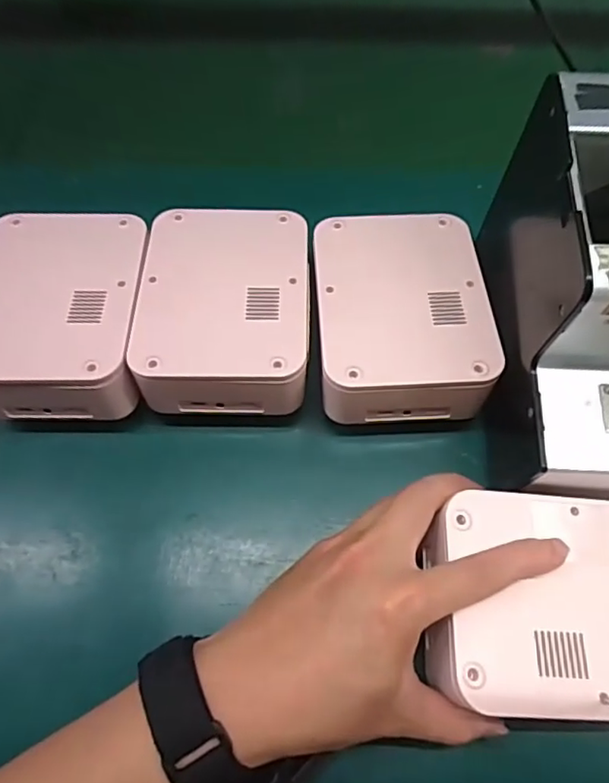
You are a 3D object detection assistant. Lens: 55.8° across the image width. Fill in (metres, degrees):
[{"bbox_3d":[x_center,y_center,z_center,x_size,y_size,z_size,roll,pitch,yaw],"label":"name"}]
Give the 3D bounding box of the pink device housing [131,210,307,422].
[{"bbox_3d":[-0.047,-0.054,0.348,0.097,0.036,0.129,1,65,1],"label":"pink device housing"}]

